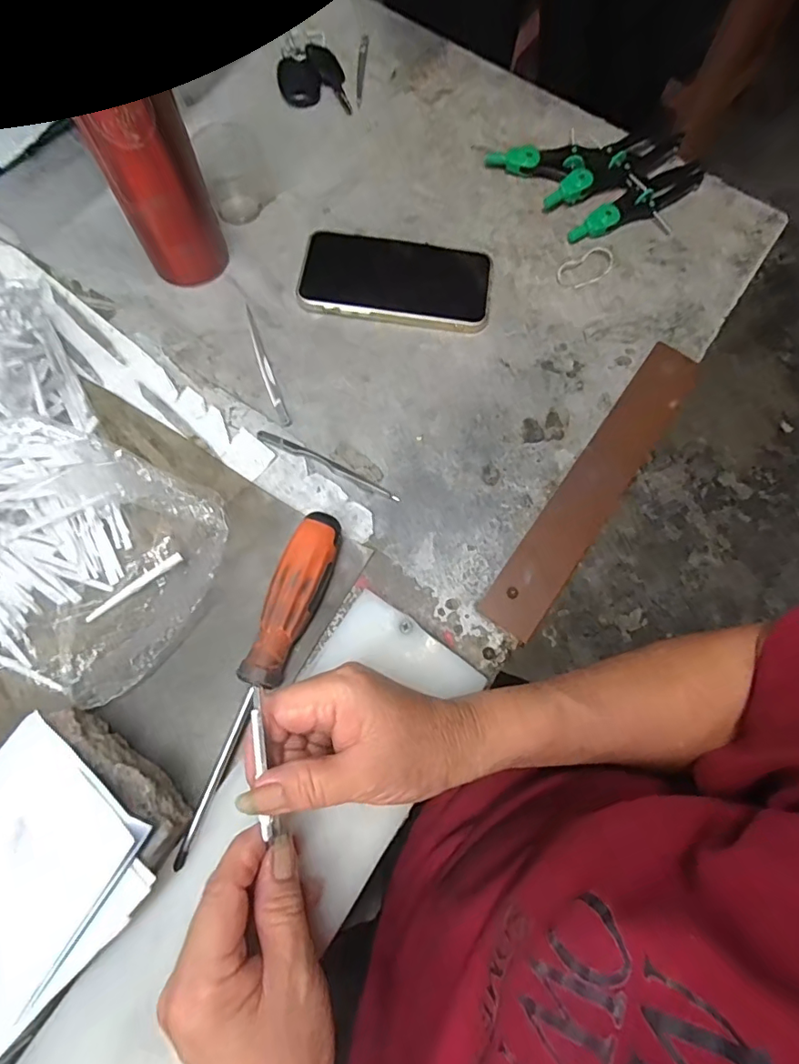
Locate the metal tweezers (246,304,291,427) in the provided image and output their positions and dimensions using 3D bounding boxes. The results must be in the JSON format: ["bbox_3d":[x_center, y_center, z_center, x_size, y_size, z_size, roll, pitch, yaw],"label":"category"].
[{"bbox_3d":[-0.101,-0.125,0.387,0.008,0.004,0.108,-20,74,-9],"label":"metal tweezers"}]

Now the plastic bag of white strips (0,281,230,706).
[{"bbox_3d":[-0.237,-0.029,0.322,0.178,0.053,0.280,-41,78,-14],"label":"plastic bag of white strips"}]

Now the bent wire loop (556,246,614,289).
[{"bbox_3d":[0.152,-0.215,0.425,0.054,0.004,0.026,-31,82,-8],"label":"bent wire loop"}]

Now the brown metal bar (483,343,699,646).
[{"bbox_3d":[0.140,-0.038,0.366,0.040,0.004,0.253,36,74,9],"label":"brown metal bar"}]

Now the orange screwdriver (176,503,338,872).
[{"bbox_3d":[-0.080,0.081,0.305,0.028,0.032,0.195,21,72,4],"label":"orange screwdriver"}]

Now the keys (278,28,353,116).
[{"bbox_3d":[-0.082,-0.423,0.479,0.059,0.013,0.090,-11,73,-6],"label":"keys"}]

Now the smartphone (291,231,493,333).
[{"bbox_3d":[-0.002,-0.201,0.413,0.147,0.010,0.086,7,72,0],"label":"smartphone"}]

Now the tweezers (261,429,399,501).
[{"bbox_3d":[-0.049,-0.047,0.363,0.109,0.004,0.008,25,73,6],"label":"tweezers"}]

